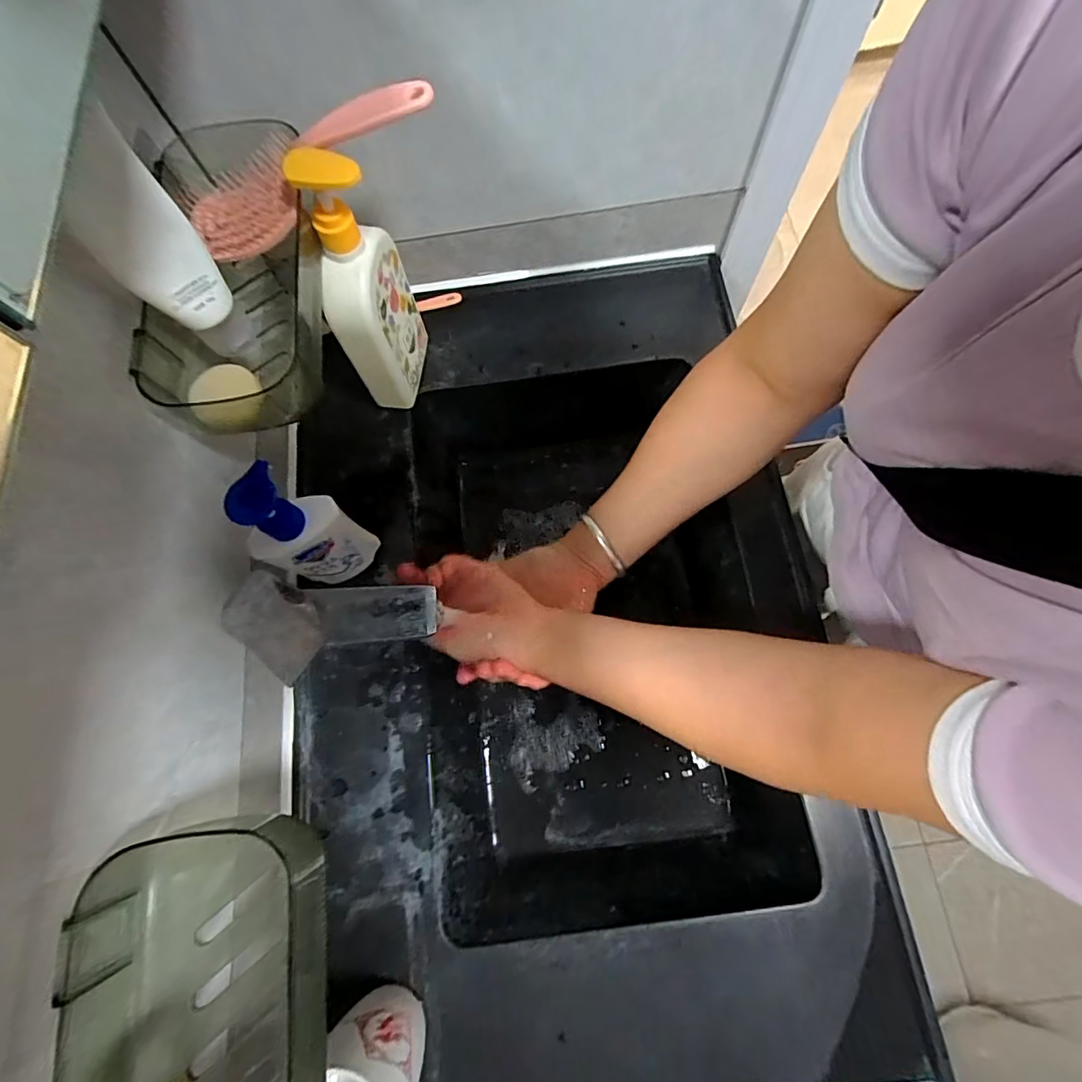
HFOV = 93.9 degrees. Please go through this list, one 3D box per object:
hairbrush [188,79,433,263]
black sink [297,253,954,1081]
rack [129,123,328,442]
[{"bbox_3d":[-0.180,-0.283,0.374,0.218,0.032,0.067,-16,72,22],"label":"hairbrush"},{"bbox_3d":[0.016,0.087,0.550,0.485,0.132,0.797,-7,73,-1],"label":"black sink"},{"bbox_3d":[-0.232,-0.206,0.393,0.113,0.058,0.262,-7,73,1],"label":"rack"}]

